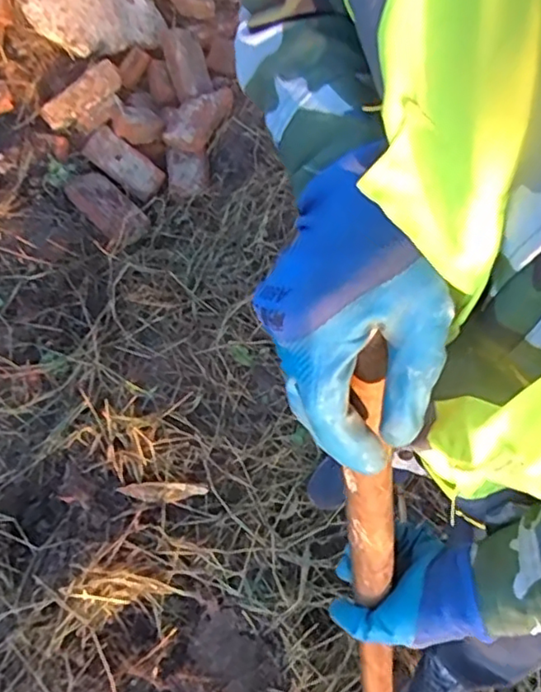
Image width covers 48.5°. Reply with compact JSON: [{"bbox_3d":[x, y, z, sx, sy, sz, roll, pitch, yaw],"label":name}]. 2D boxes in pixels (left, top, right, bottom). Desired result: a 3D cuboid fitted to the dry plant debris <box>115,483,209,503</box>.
[{"bbox_3d":[-0.227,0.309,1.273,0.182,0.006,0.039,1,66,1],"label":"dry plant debris"}]

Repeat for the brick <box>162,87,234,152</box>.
[{"bbox_3d":[-0.208,-0.683,1.783,0.110,0.065,0.260,37,72,15],"label":"brick"}]

